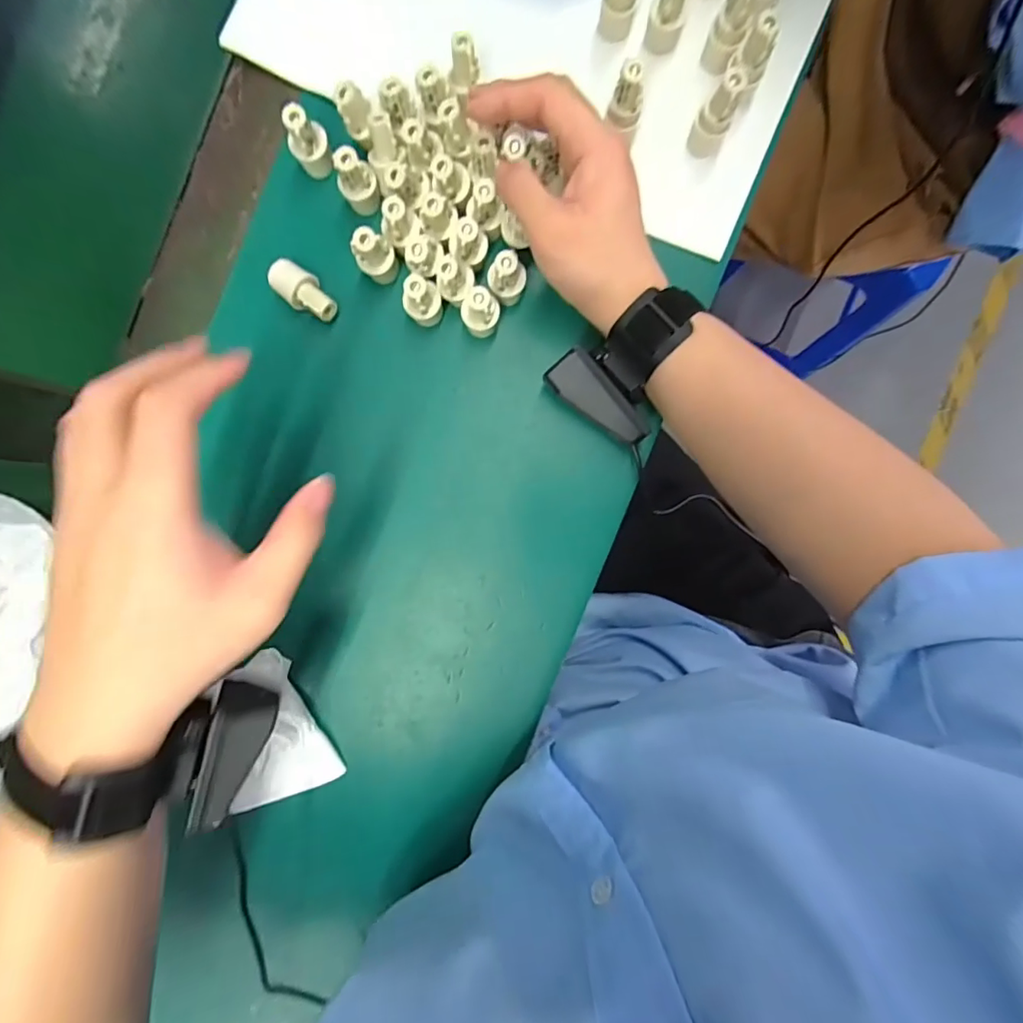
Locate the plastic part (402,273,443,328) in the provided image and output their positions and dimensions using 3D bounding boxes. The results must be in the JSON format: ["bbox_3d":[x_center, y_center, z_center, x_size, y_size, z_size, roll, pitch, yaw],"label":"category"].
[{"bbox_3d":[-0.055,-0.132,0.328,0.022,0.045,0.019,-6,91,2],"label":"plastic part"}]

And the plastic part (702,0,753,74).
[{"bbox_3d":[0.131,-0.291,0.314,0.019,0.051,0.017,24,92,1],"label":"plastic part"}]

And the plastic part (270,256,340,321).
[{"bbox_3d":[-0.134,-0.141,0.338,0.046,0.021,0.023,44,92,0],"label":"plastic part"}]

